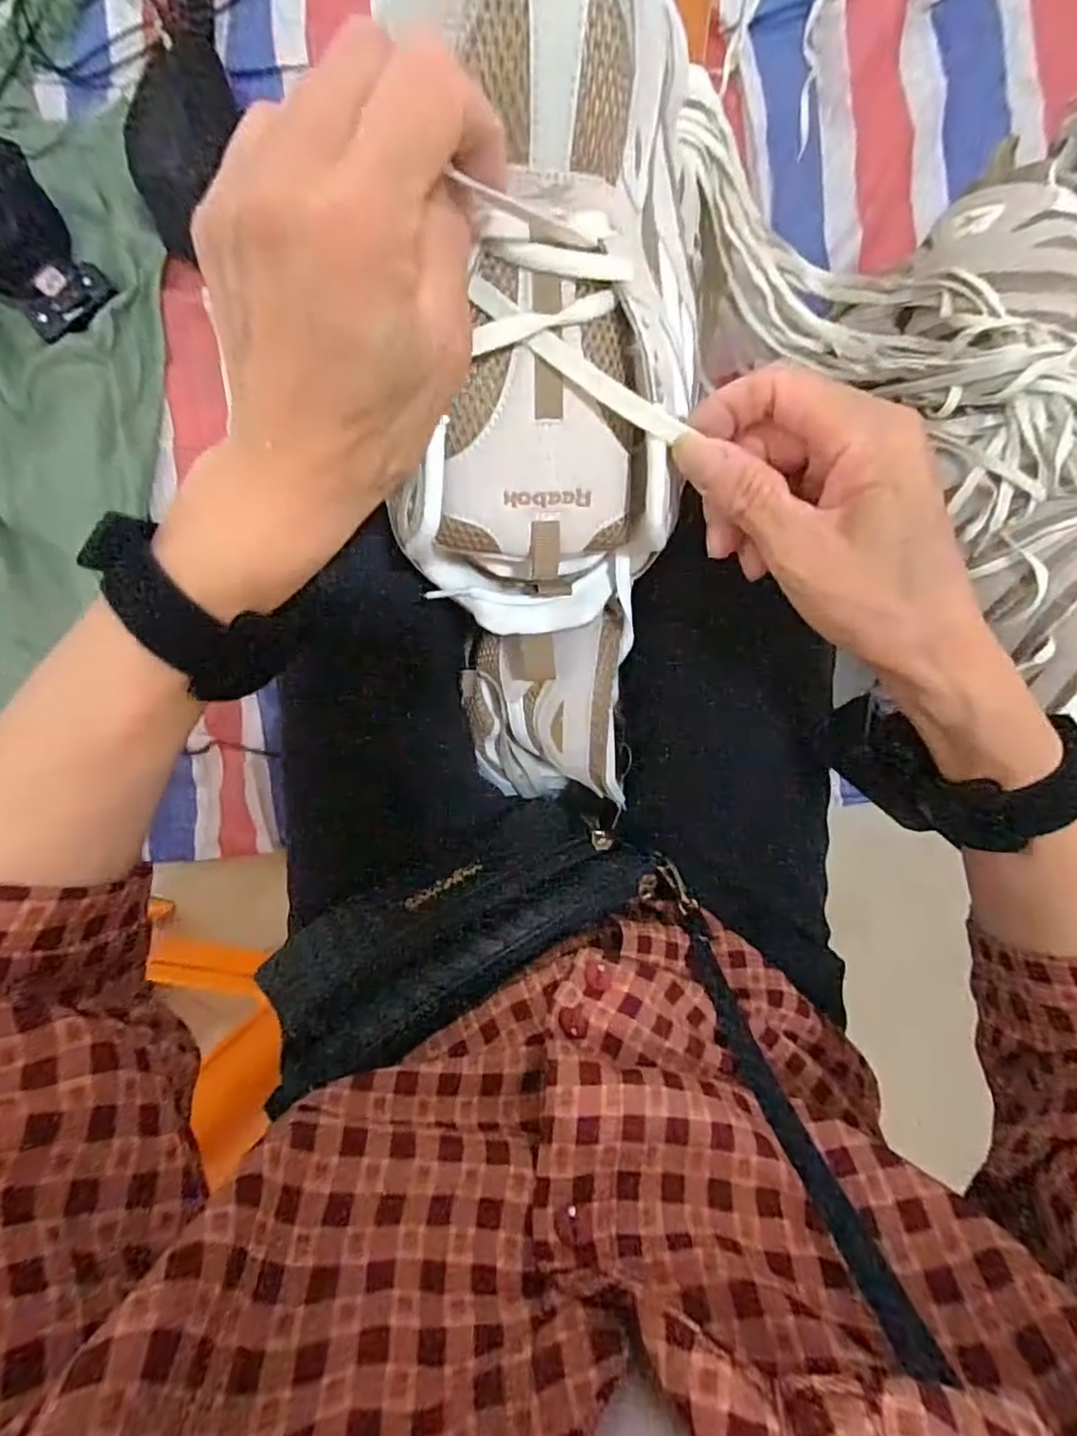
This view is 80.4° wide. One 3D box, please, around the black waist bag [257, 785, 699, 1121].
[{"bbox_3d":[-0.036,0.111,0.346,0.218,0.048,0.077,-26,89,-15],"label":"black waist bag"}]

